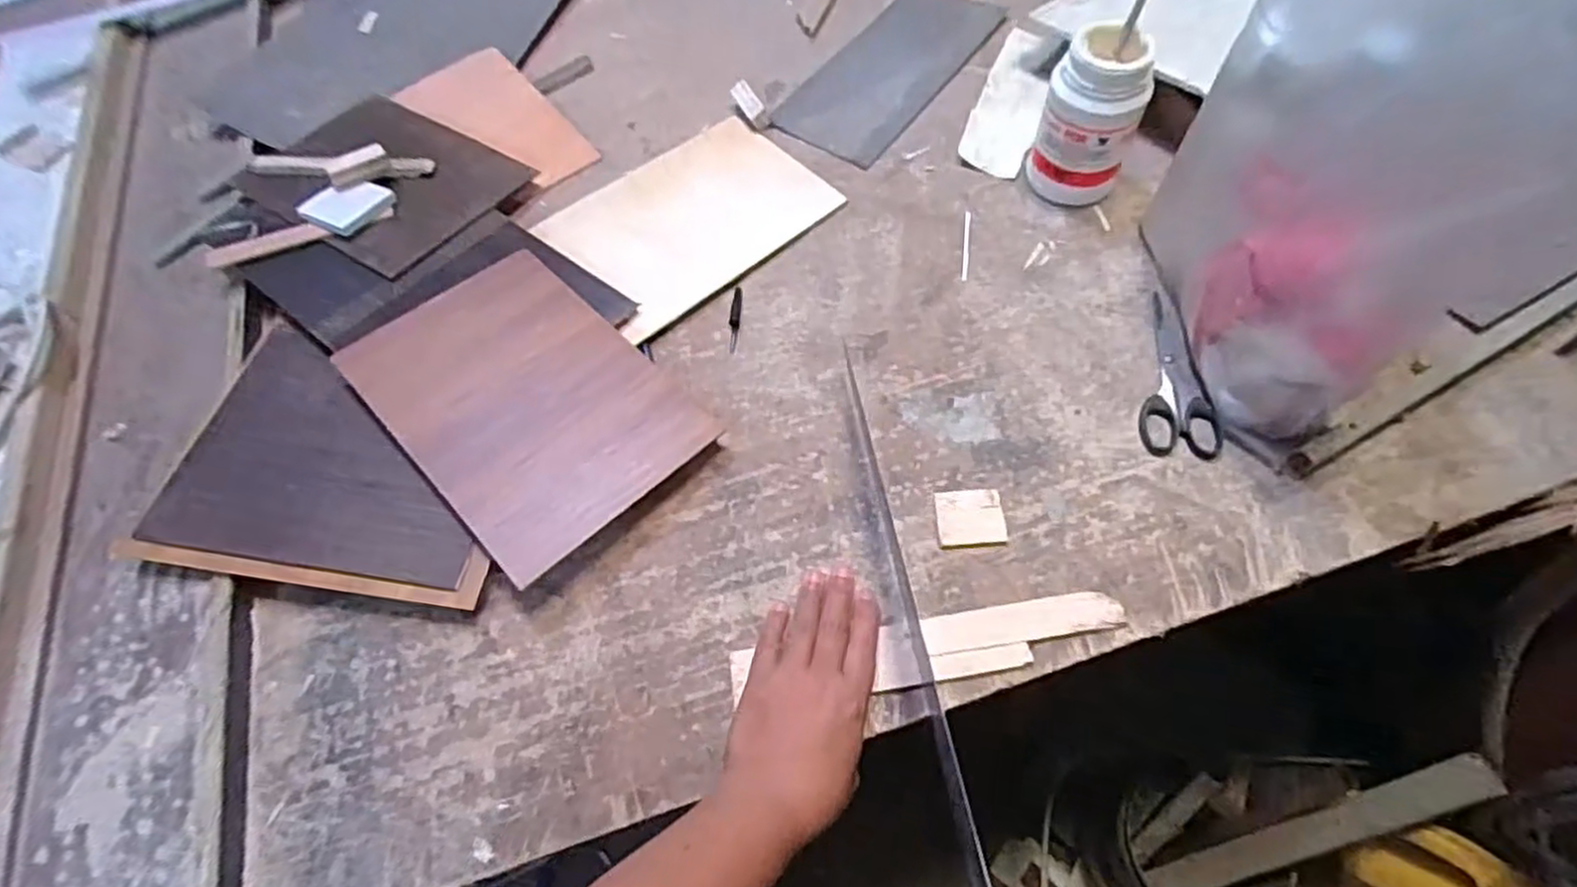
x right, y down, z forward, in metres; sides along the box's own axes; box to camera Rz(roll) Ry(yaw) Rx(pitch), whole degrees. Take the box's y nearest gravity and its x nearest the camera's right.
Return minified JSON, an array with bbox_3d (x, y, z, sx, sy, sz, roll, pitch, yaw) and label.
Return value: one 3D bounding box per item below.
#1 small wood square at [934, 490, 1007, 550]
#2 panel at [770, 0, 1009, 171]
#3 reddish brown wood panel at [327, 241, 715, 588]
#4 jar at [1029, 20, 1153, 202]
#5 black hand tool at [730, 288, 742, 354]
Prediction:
[{"bbox_3d":[0.129,0.053,0.543,0.047,0.007,0.042,-4,61,1],"label":"small wood square"},{"bbox_3d":[0.108,-0.391,0.792,0.121,0.008,0.283,32,67,18],"label":"panel"},{"bbox_3d":[-0.204,-0.037,0.586,0.254,0.012,0.180,42,64,19],"label":"reddish brown wood panel"},{"bbox_3d":[0.260,-0.281,0.653,0.080,0.130,0.084,-1,62,2],"label":"jar"},{"bbox_3d":[-0.045,-0.104,0.640,0.009,0.004,0.065,3,62,4],"label":"black hand tool"}]

